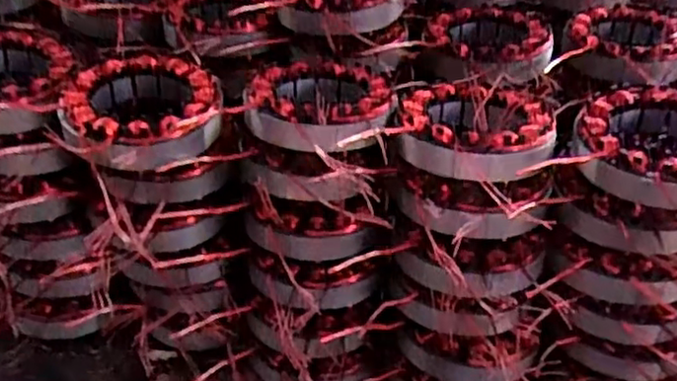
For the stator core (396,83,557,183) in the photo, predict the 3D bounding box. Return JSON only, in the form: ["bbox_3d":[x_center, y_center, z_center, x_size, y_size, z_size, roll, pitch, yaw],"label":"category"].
[{"bbox_3d":[0.075,-0.034,0.385,0.082,0.026,0.085,7,35,5],"label":"stator core"}]

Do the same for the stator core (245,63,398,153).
[{"bbox_3d":[-0.012,-0.048,0.403,0.082,0.029,0.091,-19,40,-28],"label":"stator core"}]

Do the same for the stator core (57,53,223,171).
[{"bbox_3d":[-0.110,-0.043,0.390,0.091,0.026,0.087,2,35,-1],"label":"stator core"}]

